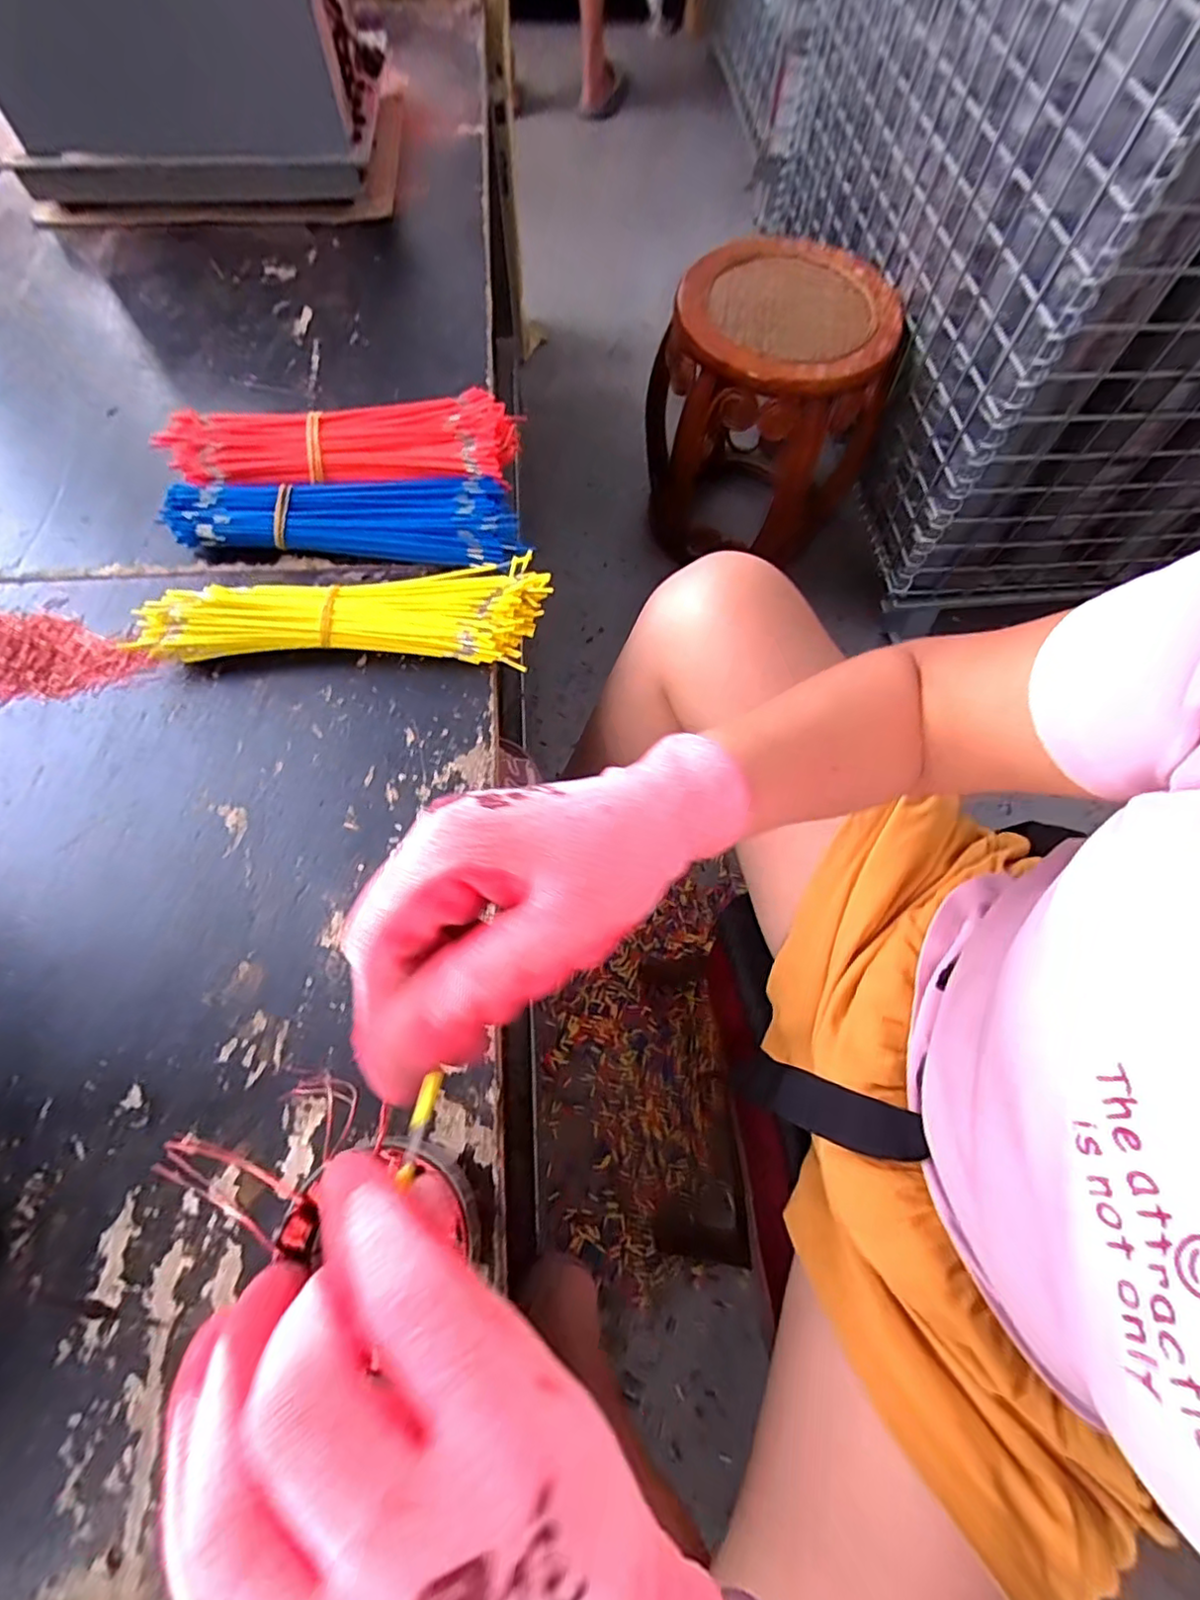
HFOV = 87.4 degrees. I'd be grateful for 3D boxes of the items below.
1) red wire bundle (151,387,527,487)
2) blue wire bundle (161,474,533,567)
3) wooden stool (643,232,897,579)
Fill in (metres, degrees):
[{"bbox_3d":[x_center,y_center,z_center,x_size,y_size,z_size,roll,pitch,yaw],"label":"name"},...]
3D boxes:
[{"bbox_3d":[-0.196,-0.278,0.490,0.262,0.035,0.087,-3,68,-2],"label":"red wire bundle"},{"bbox_3d":[-0.185,-0.211,0.468,0.248,0.028,0.069,3,68,0],"label":"blue wire bundle"},{"bbox_3d":[0.263,-0.616,1.044,0.340,0.394,0.271,0,68,-1],"label":"wooden stool"}]

